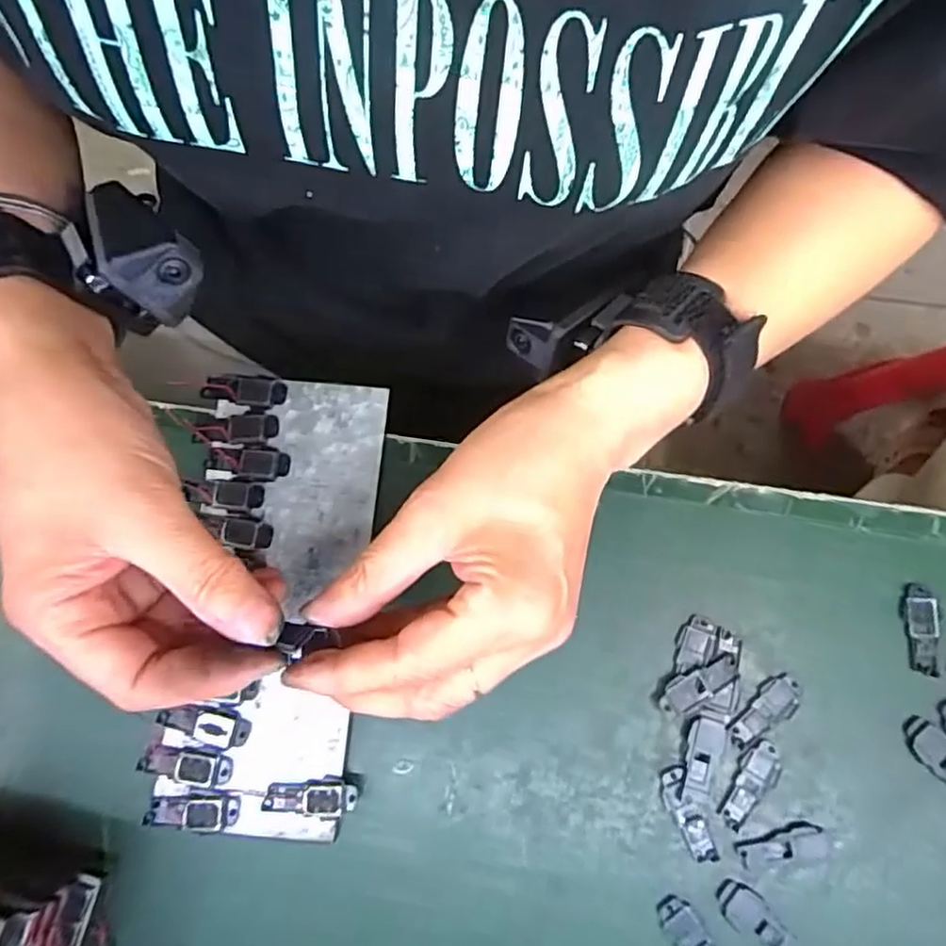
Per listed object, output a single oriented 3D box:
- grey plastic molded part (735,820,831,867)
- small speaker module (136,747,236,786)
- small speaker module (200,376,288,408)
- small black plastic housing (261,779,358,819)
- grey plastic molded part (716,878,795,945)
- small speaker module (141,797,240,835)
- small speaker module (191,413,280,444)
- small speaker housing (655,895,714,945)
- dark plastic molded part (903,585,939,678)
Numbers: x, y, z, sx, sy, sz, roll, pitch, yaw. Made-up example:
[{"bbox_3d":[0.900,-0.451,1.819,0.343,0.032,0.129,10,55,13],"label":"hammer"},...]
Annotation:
[{"bbox_3d":[0.135,0.161,0.287,0.040,0.004,0.015,-5,80,-1],"label":"grey plastic molded part"},{"bbox_3d":[-0.125,0.127,0.287,0.041,0.004,0.012,8,80,2],"label":"small speaker module"},{"bbox_3d":[-0.109,-0.040,0.316,0.040,0.007,0.014,7,80,1],"label":"small speaker module"},{"bbox_3d":[-0.070,0.141,0.286,0.040,0.007,0.015,-2,80,0],"label":"small black plastic housing"},{"bbox_3d":[0.122,0.191,0.282,0.039,0.004,0.017,35,82,6],"label":"grey plastic molded part"},{"bbox_3d":[-0.121,0.147,0.284,0.040,0.004,0.014,-1,80,0],"label":"small speaker module"},{"bbox_3d":[-0.111,-0.021,0.311,0.038,0.005,0.013,-2,80,0],"label":"small speaker module"},{"bbox_3d":[0.095,0.200,0.282,0.015,0.004,0.041,-39,82,-6],"label":"small speaker housing"},{"bbox_3d":[0.205,0.071,0.302,0.015,0.004,0.040,3,80,1],"label":"dark plastic molded part"}]

